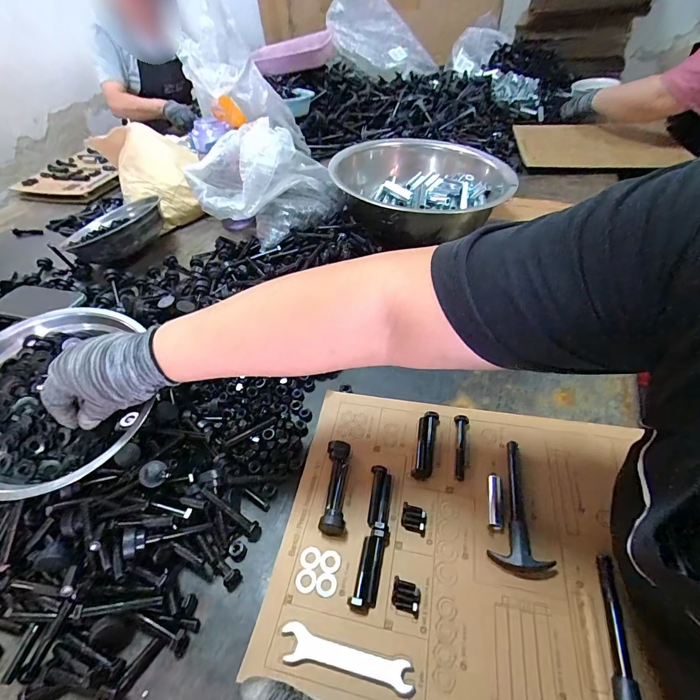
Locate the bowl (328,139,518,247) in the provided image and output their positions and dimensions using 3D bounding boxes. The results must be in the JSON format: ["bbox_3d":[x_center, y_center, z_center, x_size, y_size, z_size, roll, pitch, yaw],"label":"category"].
[{"bbox_3d":[0.142,-0.327,0.741,0.339,0.102,0.335,5,47,10],"label":"bowl"}]

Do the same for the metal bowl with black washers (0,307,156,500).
[{"bbox_3d":[-0.311,0.043,0.391,0.202,0.065,0.202,1,64,-1],"label":"metal bowl with black washers"}]

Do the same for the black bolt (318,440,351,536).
[{"bbox_3d":[-0.015,0.145,0.404,0.025,0.025,0.095,0,47,5],"label":"black bolt"}]

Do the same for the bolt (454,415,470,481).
[{"bbox_3d":[0.126,0.111,0.430,0.016,0.012,0.077,9,48,14],"label":"bolt"}]

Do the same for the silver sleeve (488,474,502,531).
[{"bbox_3d":[0.149,0.155,0.383,0.013,0.011,0.052,6,47,11],"label":"silver sleeve"}]

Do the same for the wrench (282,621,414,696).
[{"bbox_3d":[-0.005,0.259,0.312,0.111,0.004,0.026,8,48,13],"label":"wrench"}]

